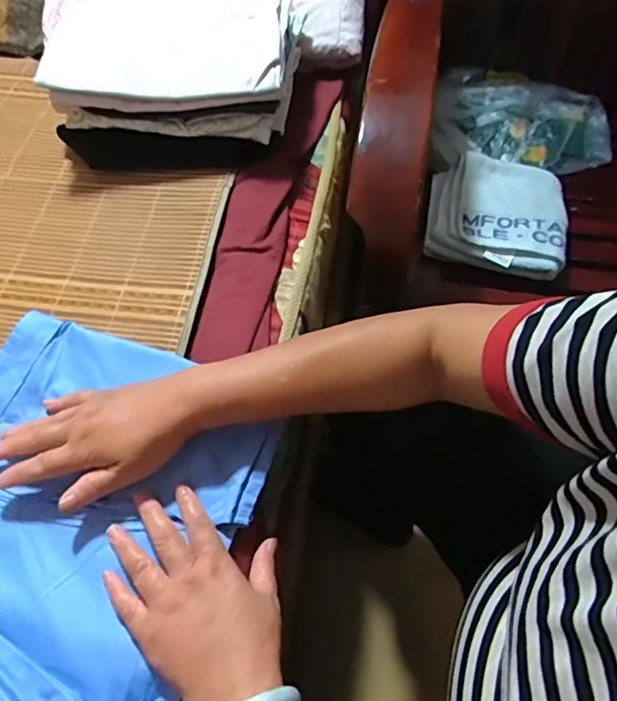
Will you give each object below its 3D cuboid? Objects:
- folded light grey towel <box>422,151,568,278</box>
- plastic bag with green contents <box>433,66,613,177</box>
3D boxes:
[{"bbox_3d":[0.261,-0.191,0.744,0.179,0.053,0.186,12,62,7],"label":"folded light grey towel"},{"bbox_3d":[0.350,-0.364,0.867,0.307,0.066,0.190,4,61,3],"label":"plastic bag with green contents"}]

